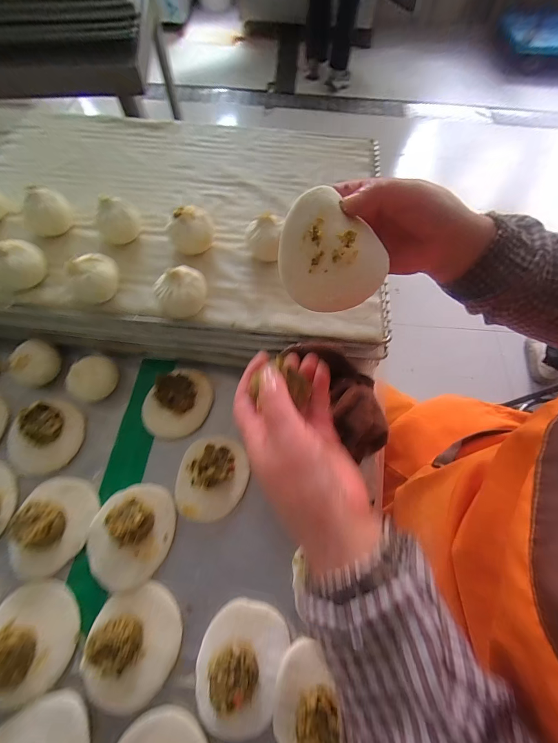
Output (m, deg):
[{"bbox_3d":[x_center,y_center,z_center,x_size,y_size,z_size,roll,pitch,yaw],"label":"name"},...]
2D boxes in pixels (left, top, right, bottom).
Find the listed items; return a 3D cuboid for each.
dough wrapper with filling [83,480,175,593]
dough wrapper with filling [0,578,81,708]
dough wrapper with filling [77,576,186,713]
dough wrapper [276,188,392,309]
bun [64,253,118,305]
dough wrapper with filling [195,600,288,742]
[{"bbox_3d":[-0.153,0.165,0.304,0.081,0.028,0.095,36,69,13],"label":"dough wrapper with filling"},{"bbox_3d":[-0.229,0.240,0.268,0.076,0.032,0.083,1,66,-2],"label":"dough wrapper with filling"},{"bbox_3d":[-0.137,0.248,0.271,0.087,0.029,0.083,1,66,-2],"label":"dough wrapper with filling"},{"bbox_3d":[0.036,-0.084,0.227,0.082,0.015,0.073,39,103,-10],"label":"dough wrapper"},{"bbox_3d":[-0.205,-0.106,0.344,0.046,0.042,0.055,12,66,4],"label":"bun"},{"bbox_3d":[-0.035,0.260,0.264,0.072,0.033,0.093,17,66,6],"label":"dough wrapper with filling"}]

